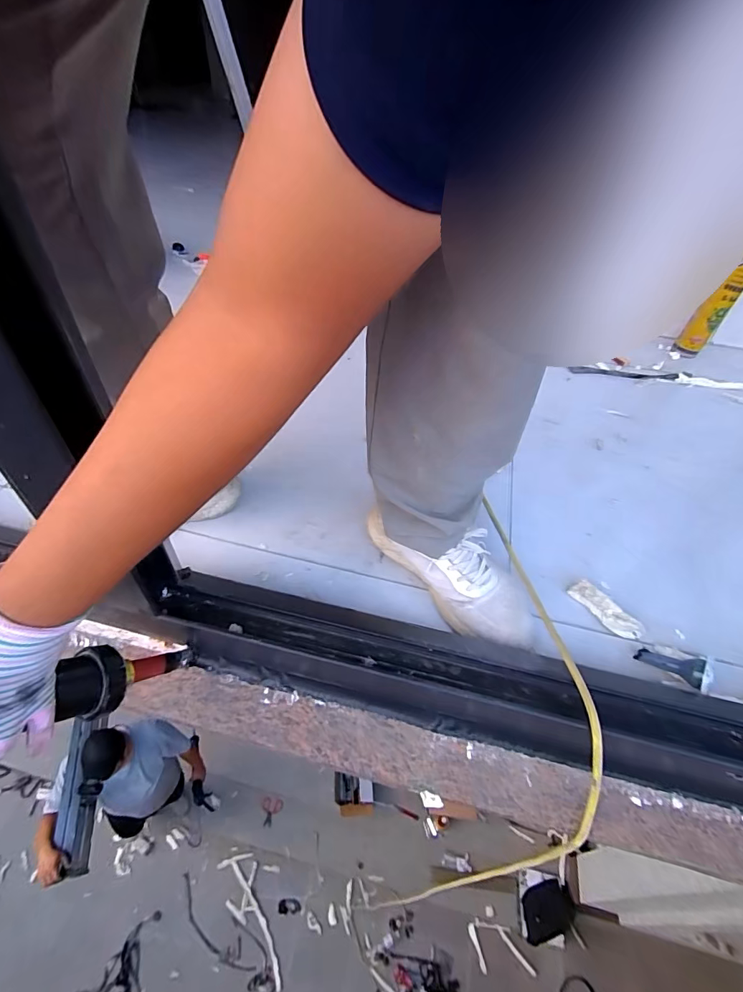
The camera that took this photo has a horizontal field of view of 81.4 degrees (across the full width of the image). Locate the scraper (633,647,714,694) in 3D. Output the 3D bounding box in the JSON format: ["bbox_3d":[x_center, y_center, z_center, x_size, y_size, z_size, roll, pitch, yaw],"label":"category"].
[{"bbox_3d":[0.363,0.203,0.521,0.035,0.020,0.079,-28,15,-28],"label":"scraper"}]

